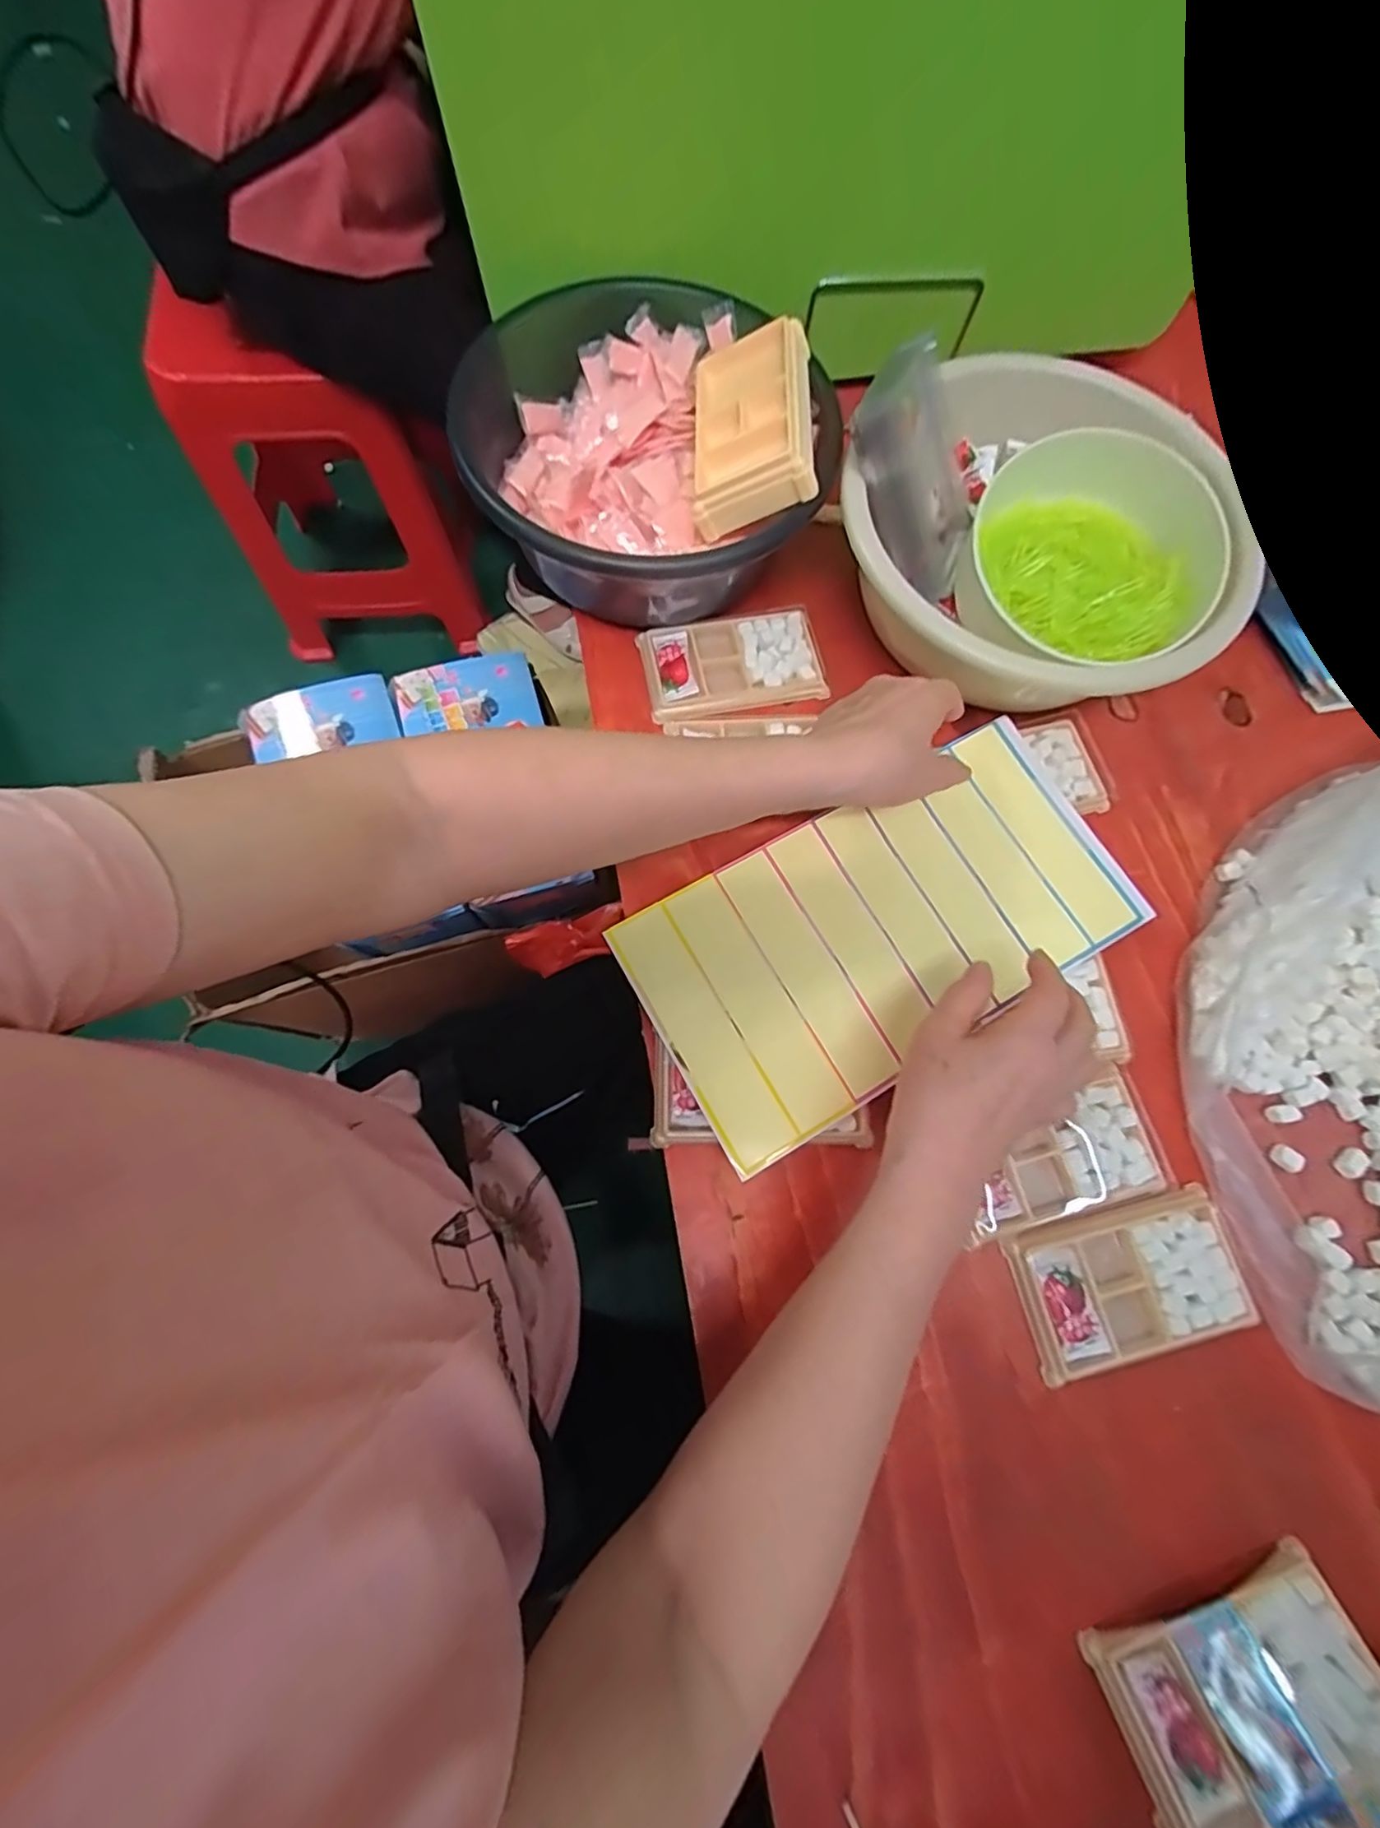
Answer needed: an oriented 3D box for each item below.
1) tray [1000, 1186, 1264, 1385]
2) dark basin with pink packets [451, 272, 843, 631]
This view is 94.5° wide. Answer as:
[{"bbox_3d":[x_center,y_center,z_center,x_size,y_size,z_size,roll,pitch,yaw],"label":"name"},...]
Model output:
[{"bbox_3d":[0.265,0.221,0.383,0.134,0.010,0.075,-13,77,-5],"label":"tray"},{"bbox_3d":[-0.038,-0.334,0.465,0.225,0.101,0.247,0,76,-1],"label":"dark basin with pink packets"}]

